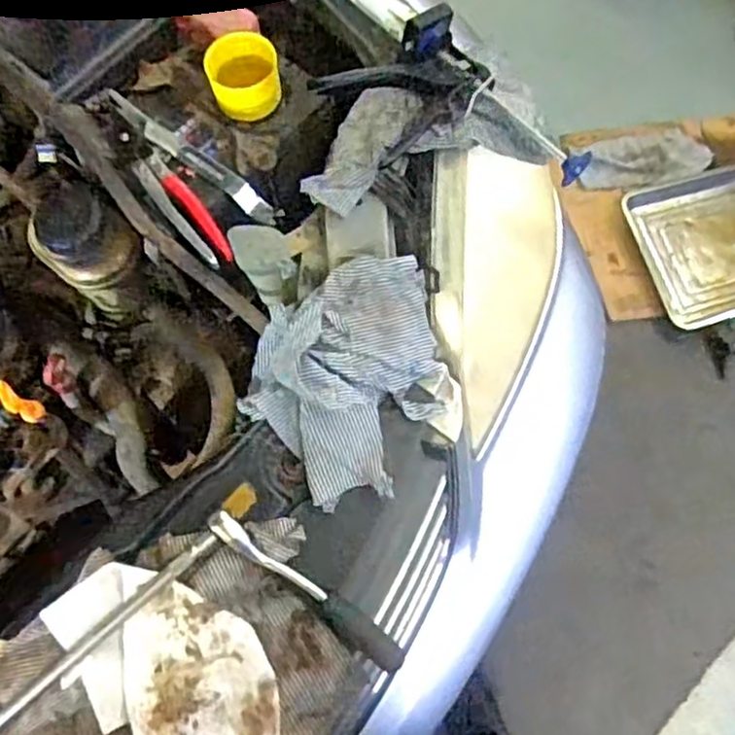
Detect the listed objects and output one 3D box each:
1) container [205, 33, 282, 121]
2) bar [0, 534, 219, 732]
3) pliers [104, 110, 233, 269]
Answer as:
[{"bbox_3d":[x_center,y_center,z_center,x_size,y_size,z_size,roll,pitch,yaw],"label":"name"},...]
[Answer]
[{"bbox_3d":[-0.122,-0.289,0.735,0.073,0.051,0.073,-21,71,-6],"label":"container"},{"bbox_3d":[-0.224,0.221,0.577,0.256,0.012,0.014,-40,74,-12],"label":"bar"},{"bbox_3d":[-0.196,-0.176,0.709,0.039,0.035,0.189,-36,73,-11],"label":"pliers"}]

